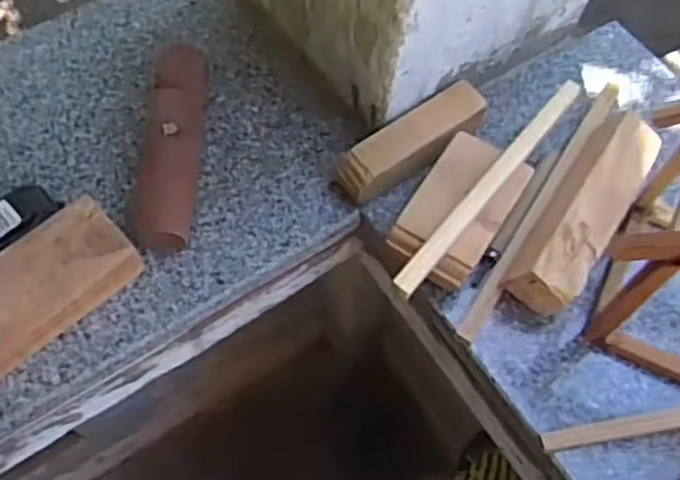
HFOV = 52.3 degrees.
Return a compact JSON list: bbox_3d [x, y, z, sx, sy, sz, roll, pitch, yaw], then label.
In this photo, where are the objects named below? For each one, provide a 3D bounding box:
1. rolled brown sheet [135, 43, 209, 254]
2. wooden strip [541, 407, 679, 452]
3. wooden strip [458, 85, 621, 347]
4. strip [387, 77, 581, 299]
[{"bbox_3d":[-0.121,-0.068,0.508,0.038,0.045,0.163,4,64,0],"label":"rolled brown sheet"},{"bbox_3d":[0.183,0.121,0.446,0.107,0.010,0.012,-9,65,-6],"label":"wooden strip"},{"bbox_3d":[0.154,-0.033,0.512,0.015,0.028,0.254,32,67,13],"label":"wooden strip"},{"bbox_3d":[0.104,-0.040,0.469,0.017,0.016,0.207,38,69,15],"label":"strip"}]

